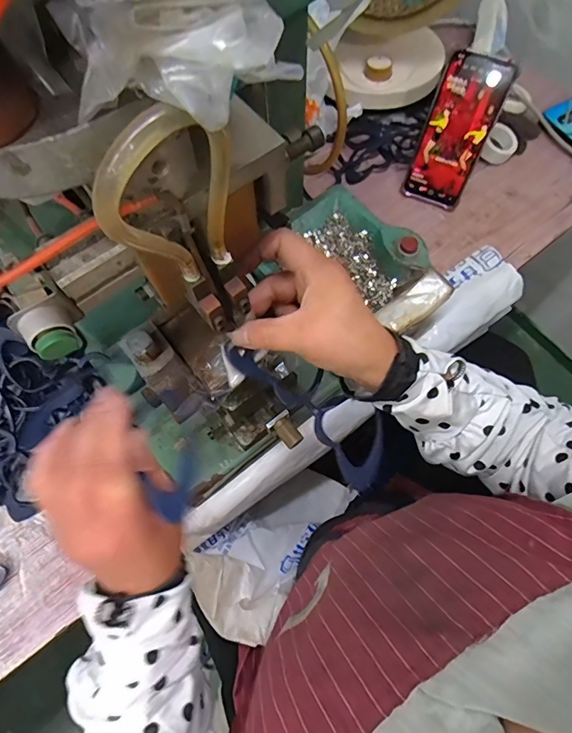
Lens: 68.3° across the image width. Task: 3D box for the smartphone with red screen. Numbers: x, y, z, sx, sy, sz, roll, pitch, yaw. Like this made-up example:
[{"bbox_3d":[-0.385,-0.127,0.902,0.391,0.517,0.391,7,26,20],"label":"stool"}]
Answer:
[{"bbox_3d":[0.212,-0.290,0.532,0.076,0.166,0.012,22,45,9],"label":"smartphone with red screen"}]

